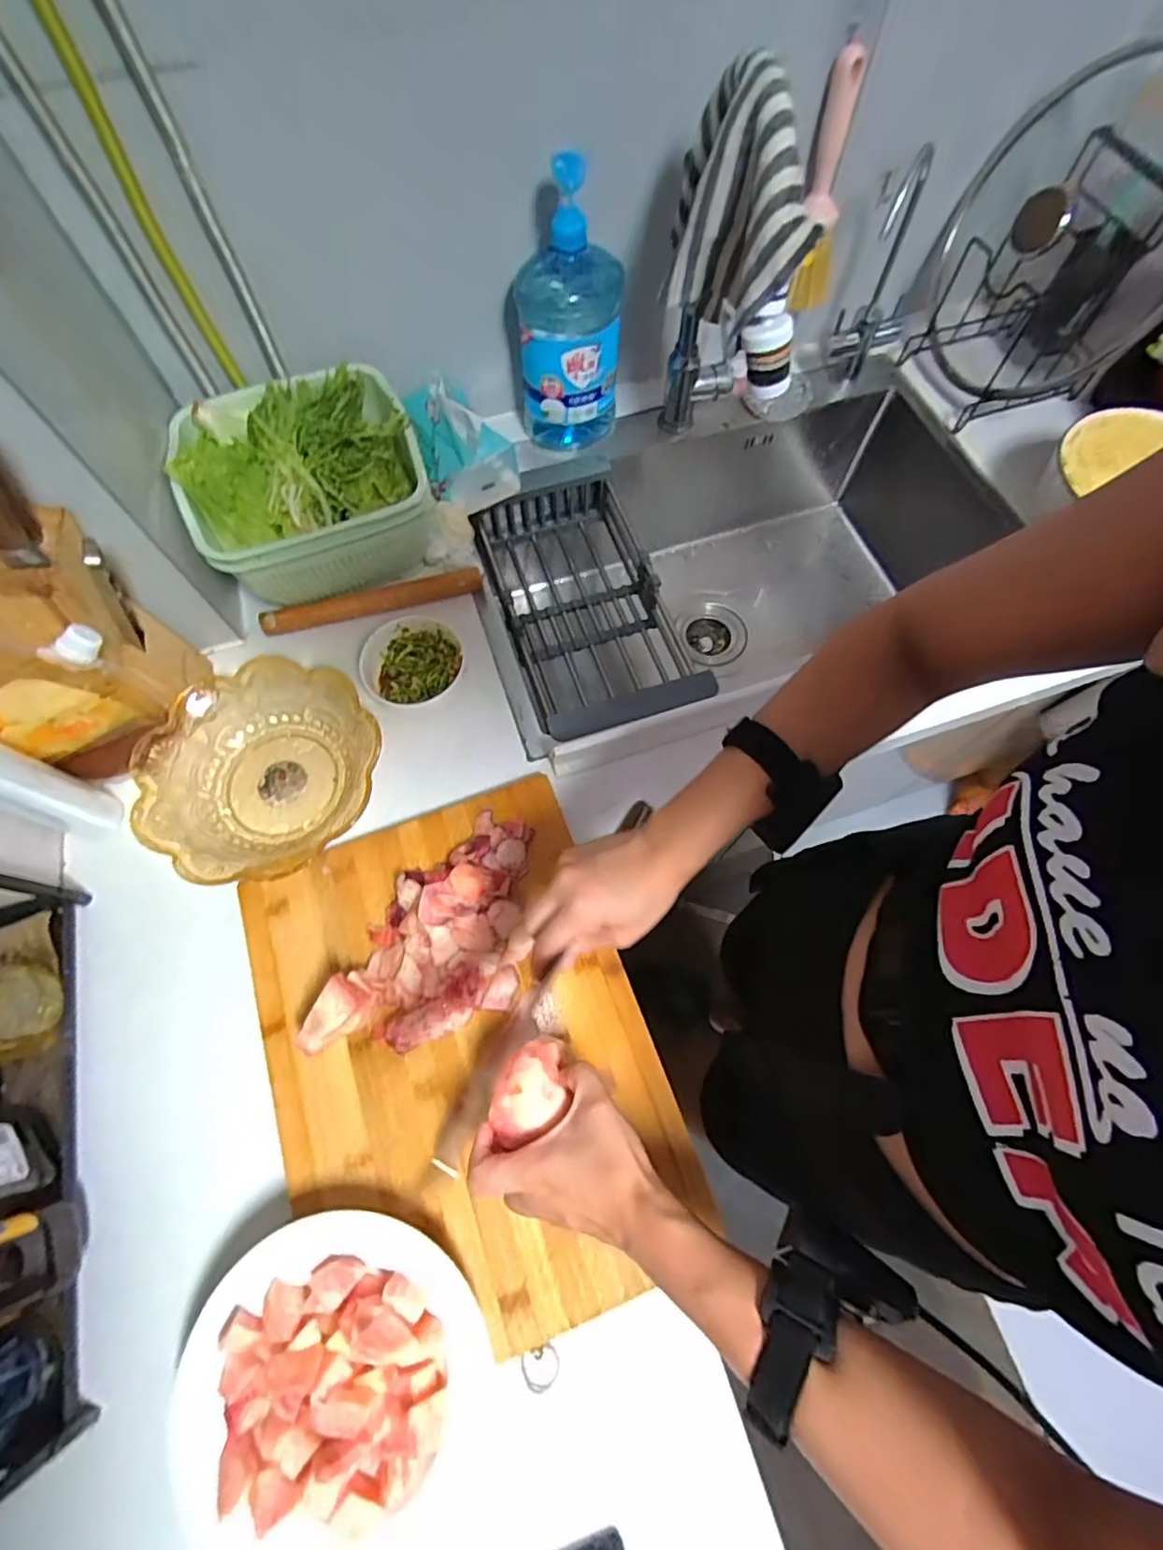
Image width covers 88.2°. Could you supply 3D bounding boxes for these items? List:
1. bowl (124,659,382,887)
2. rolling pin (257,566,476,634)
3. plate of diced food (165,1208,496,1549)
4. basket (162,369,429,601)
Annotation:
[{"bbox_3d":[-0.309,-0.004,0.596,0.223,0.058,0.228,0,69,1],"label":"bowl"},{"bbox_3d":[-0.239,-0.203,0.690,0.248,0.020,0.028,-15,69,-5],"label":"rolling pin"},{"bbox_3d":[-0.165,0.418,0.403,0.190,0.063,0.207,0,69,1],"label":"plate of diced food"},{"bbox_3d":[-0.293,-0.317,0.654,0.227,0.152,0.207,-22,70,-8],"label":"basket"}]

